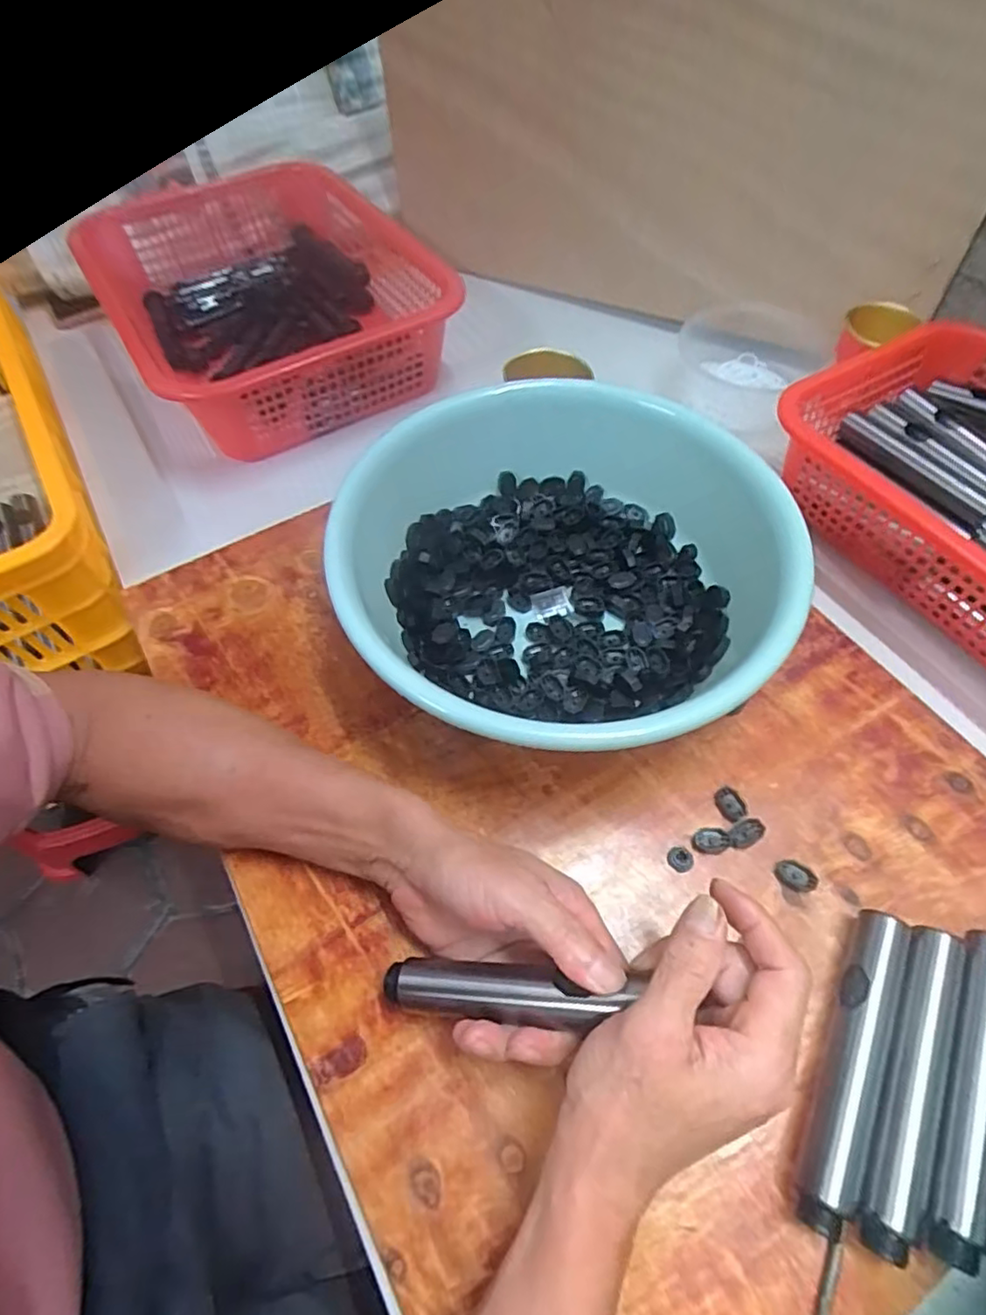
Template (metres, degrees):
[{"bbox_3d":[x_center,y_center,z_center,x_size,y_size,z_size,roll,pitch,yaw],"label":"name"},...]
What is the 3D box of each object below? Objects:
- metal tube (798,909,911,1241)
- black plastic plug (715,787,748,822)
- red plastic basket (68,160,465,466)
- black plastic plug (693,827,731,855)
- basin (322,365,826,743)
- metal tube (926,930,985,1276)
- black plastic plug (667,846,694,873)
[{"bbox_3d":[0.187,0.207,0.322,0.027,0.020,0.150,24,62,16],"label":"metal tube"},{"bbox_3d":[0.154,0.095,0.405,0.017,0.004,0.022,-20,59,-10],"label":"black plastic plug"},{"bbox_3d":[-0.228,-0.382,0.666,0.302,0.111,0.399,-25,60,-12],"label":"red plastic basket"},{"bbox_3d":[0.137,0.113,0.389,0.022,0.004,0.016,-9,58,-3],"label":"black plastic plug"},{"bbox_3d":[0.050,-0.055,0.448,0.287,0.106,0.289,-1,58,2],"label":"basin"},{"bbox_3d":[0.241,0.216,0.318,0.027,0.025,0.150,24,62,16],"label":"metal tube"},{"bbox_3d":[0.117,0.125,0.388,0.016,0.005,0.015,-1,58,2],"label":"black plastic plug"}]

